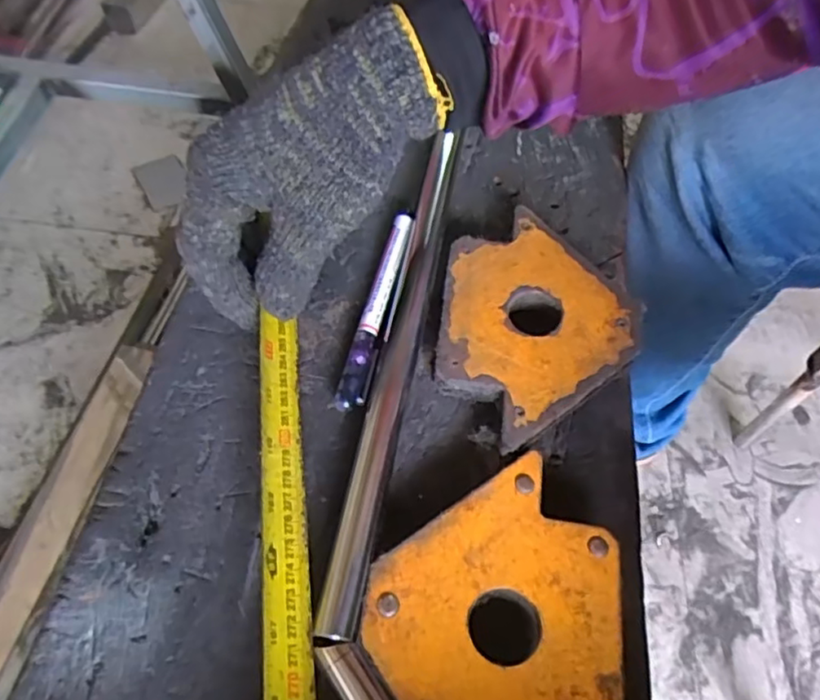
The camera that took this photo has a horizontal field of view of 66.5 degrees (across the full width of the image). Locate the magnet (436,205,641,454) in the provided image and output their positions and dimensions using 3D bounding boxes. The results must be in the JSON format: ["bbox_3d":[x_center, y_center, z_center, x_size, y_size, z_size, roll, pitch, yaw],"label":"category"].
[{"bbox_3d":[0.059,-0.018,0.330,0.110,0.010,0.106,-32,66,-22],"label":"magnet"}]

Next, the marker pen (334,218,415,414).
[{"bbox_3d":[-0.018,-0.023,0.337,0.013,0.012,0.125,13,58,4],"label":"marker pen"}]

